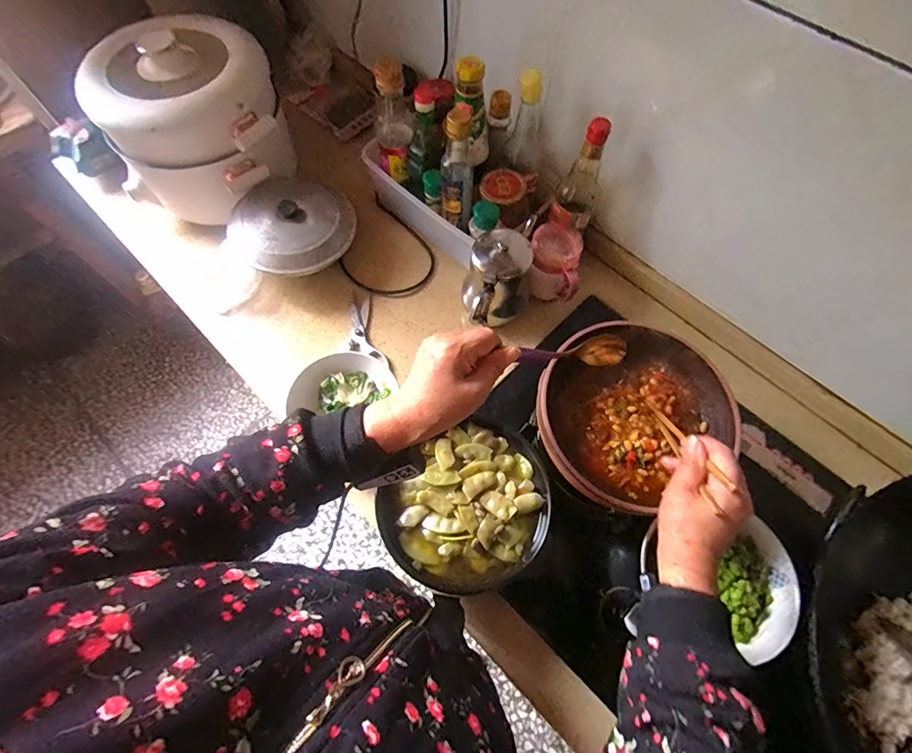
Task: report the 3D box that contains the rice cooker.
[{"bbox_3d":[-0.423,-0.409,0.718,0.270,0.221,0.217,-14,67,-7],"label":"rice cooker"}]

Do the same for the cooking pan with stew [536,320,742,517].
[{"bbox_3d":[0.211,0.041,0.525,0.232,0.061,0.214,1,66,-1],"label":"cooking pan with stew"}]

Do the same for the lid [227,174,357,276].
[{"bbox_3d":[-0.272,-0.251,0.715,0.190,0.050,0.177,1,66,-1],"label":"lid"}]

